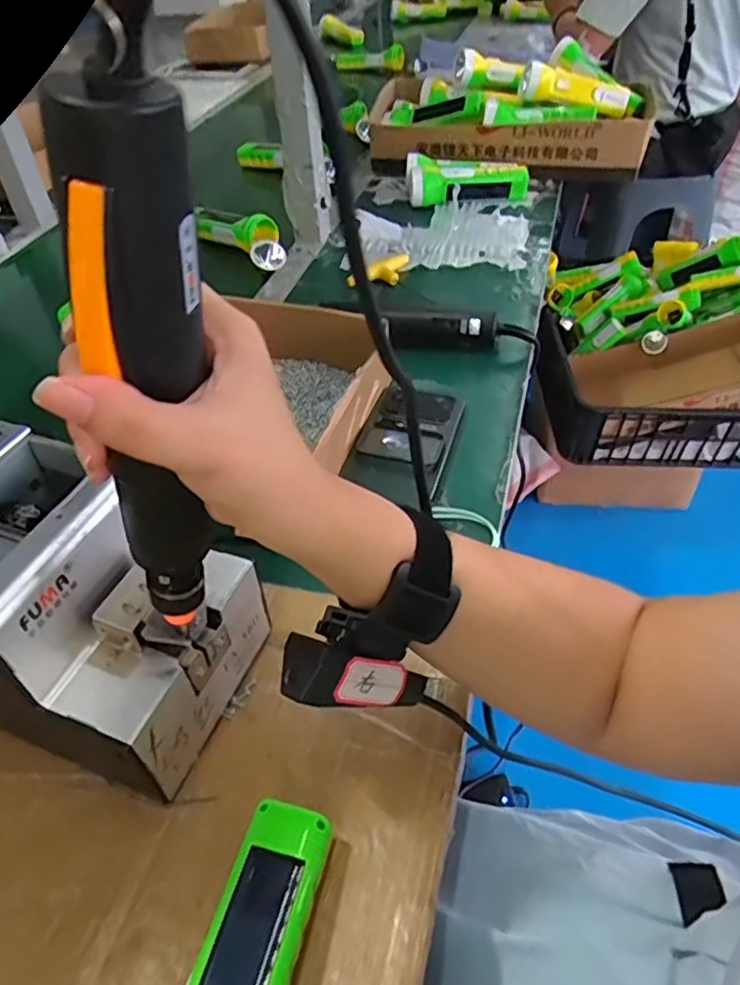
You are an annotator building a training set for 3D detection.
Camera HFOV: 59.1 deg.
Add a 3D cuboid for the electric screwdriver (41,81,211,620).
[{"bbox_3d":[-0.081,-0.023,0.245,0.029,0.230,0.035,15,48,3],"label":"electric screwdriver"}]

